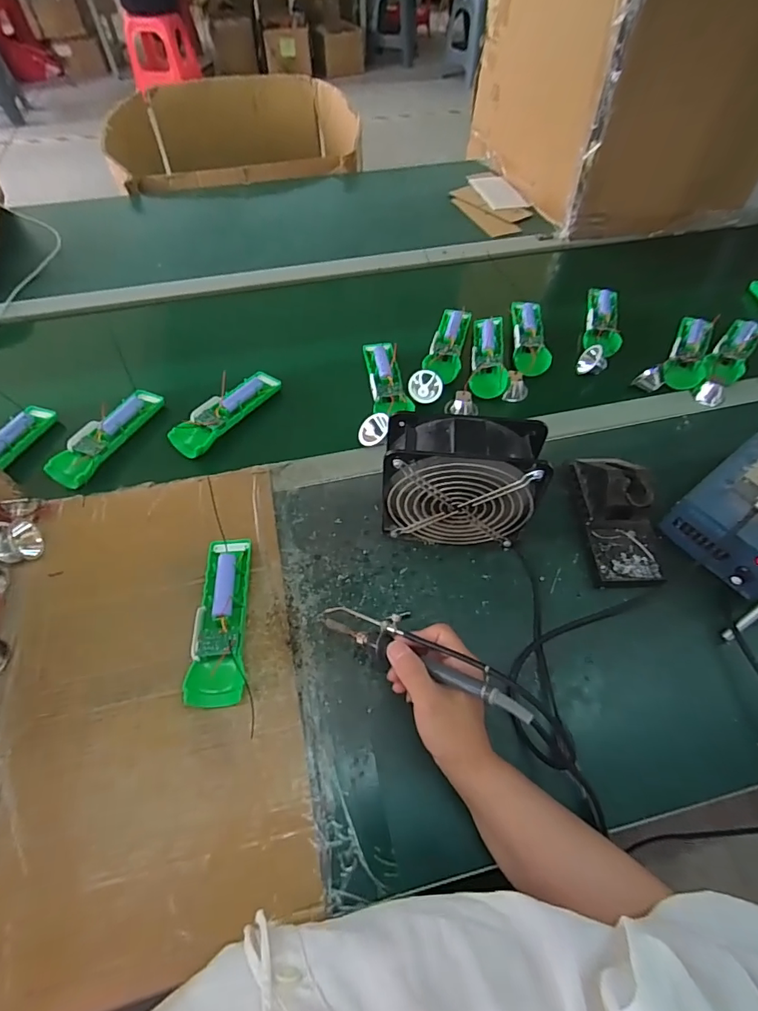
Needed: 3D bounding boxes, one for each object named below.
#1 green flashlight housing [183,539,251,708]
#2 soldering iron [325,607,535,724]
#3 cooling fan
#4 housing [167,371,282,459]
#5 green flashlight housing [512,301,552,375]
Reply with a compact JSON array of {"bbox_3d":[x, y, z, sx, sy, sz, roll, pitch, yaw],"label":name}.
[{"bbox_3d":[-0.151,0.109,0.467,0.047,0.028,0.162,-4,55,-5],"label":"green flashlight housing"},{"bbox_3d":[0.027,0.122,0.406,0.210,0.040,0.035,16,51,40],"label":"soldering iron"},{"bbox_3d":[0.078,-0.020,0.490,0.146,0.151,0.062,4,54,1],"label":"cooling fan"},{"bbox_3d":[-0.196,-0.126,0.631,0.051,0.021,0.163,32,59,20],"label":"housing"},{"bbox_3d":[0.215,-0.243,0.698,0.050,0.037,0.152,2,56,1],"label":"green flashlight housing"}]

